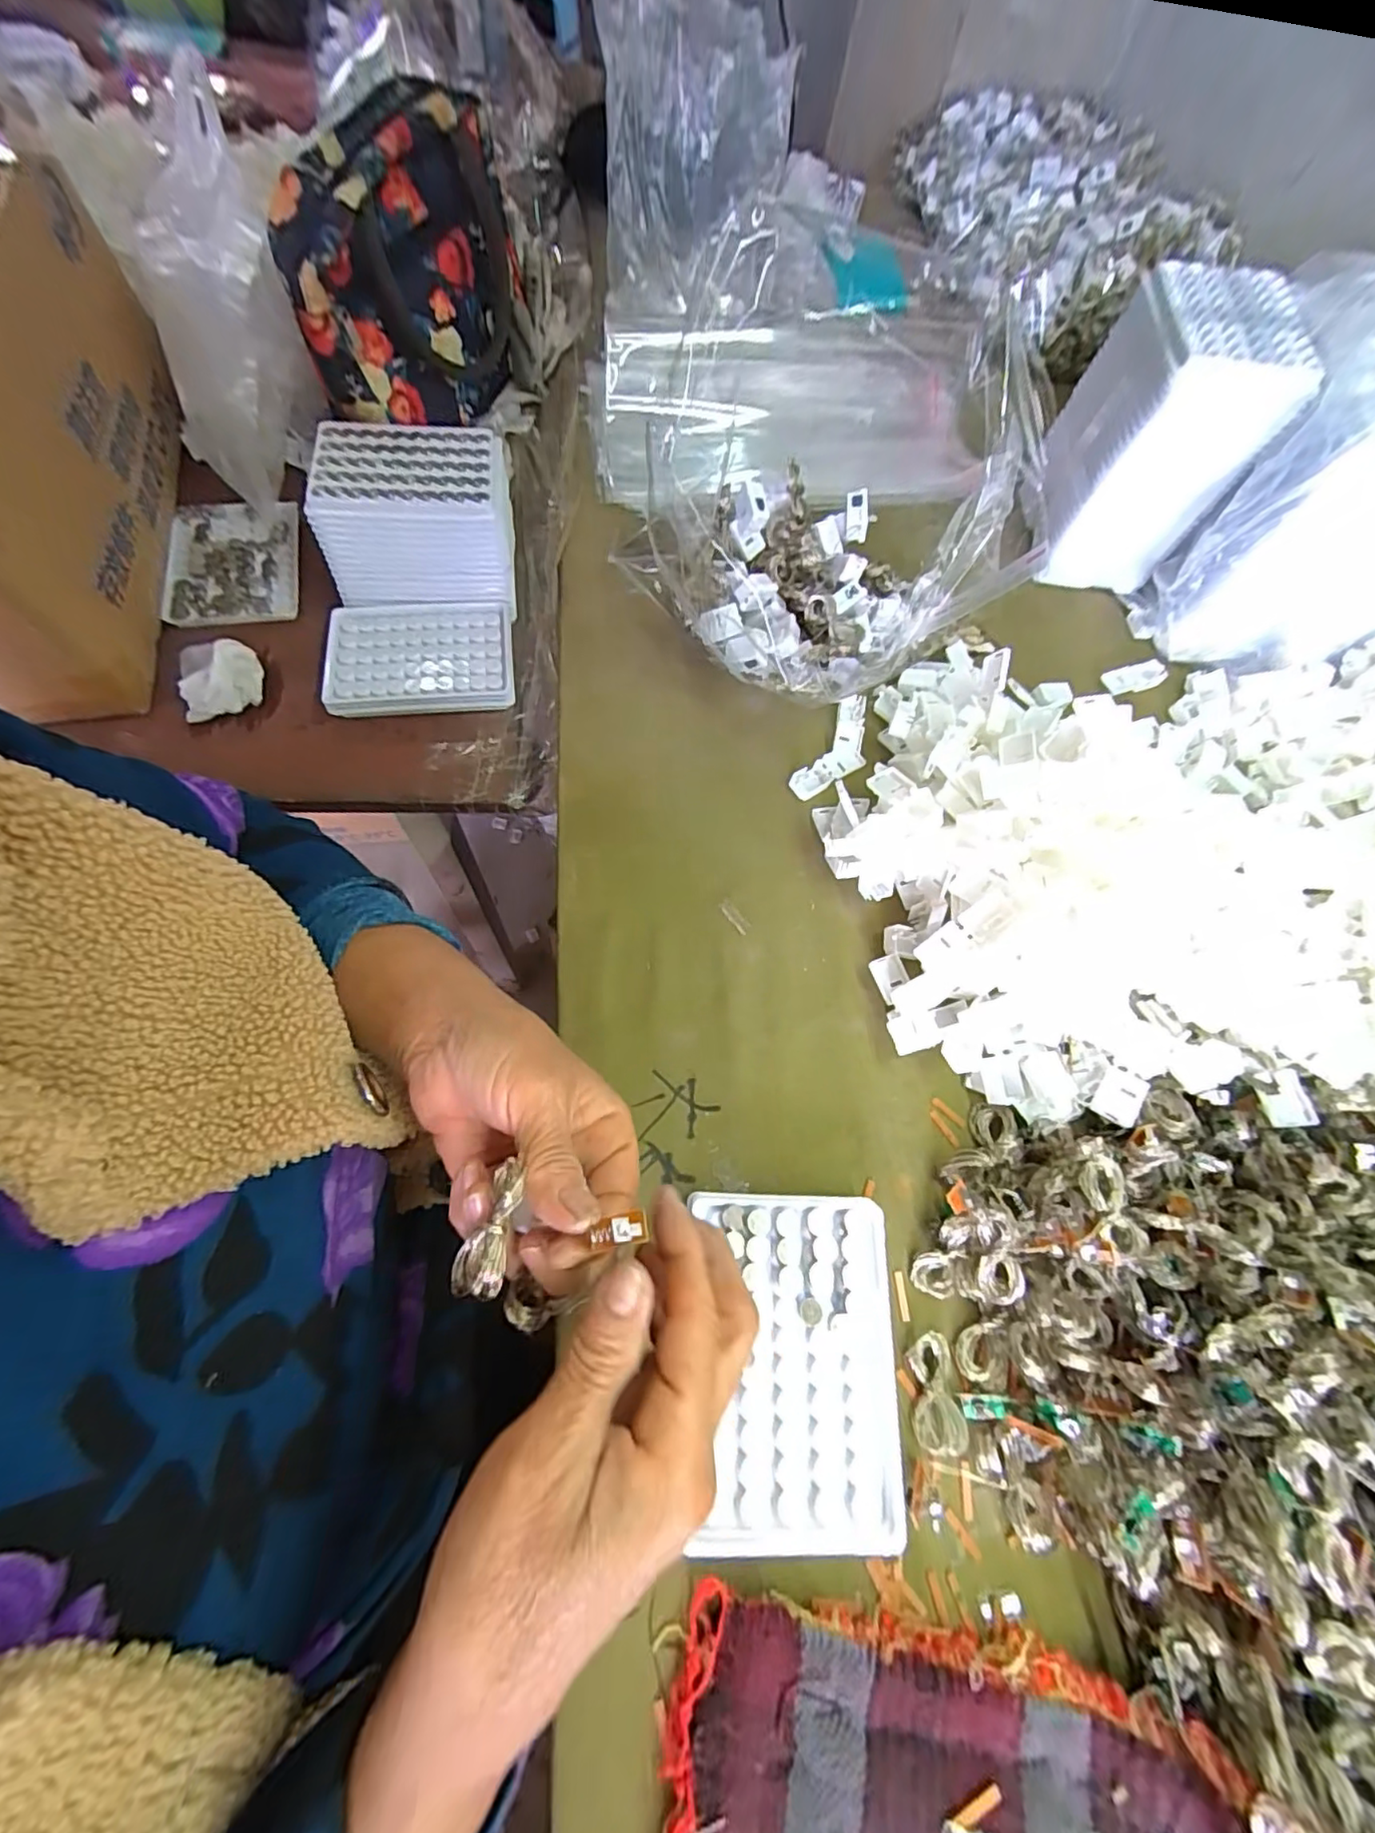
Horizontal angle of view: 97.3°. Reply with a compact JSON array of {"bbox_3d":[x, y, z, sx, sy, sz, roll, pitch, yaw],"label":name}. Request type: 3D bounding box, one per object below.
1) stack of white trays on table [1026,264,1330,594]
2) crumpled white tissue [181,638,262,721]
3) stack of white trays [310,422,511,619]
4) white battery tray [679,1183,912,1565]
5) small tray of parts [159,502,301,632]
[{"bbox_3d":[0.354,-0.368,0.472,0.099,0.158,0.134,10,65,-1],"label":"stack of white trays on table"},{"bbox_3d":[-0.332,-0.173,0.430,0.055,0.031,0.061,-21,72,-15],"label":"crumpled white tissue"},{"bbox_3d":[-0.198,-0.301,0.458,0.137,0.076,0.098,-4,66,-7],"label":"stack of white trays"},{"bbox_3d":[0.050,0.200,0.274,0.088,0.022,0.132,2,68,-6],"label":"white battery tray"},{"bbox_3d":[-0.358,-0.282,0.479,0.095,0.016,0.122,-6,66,-5],"label":"small tray of parts"}]

